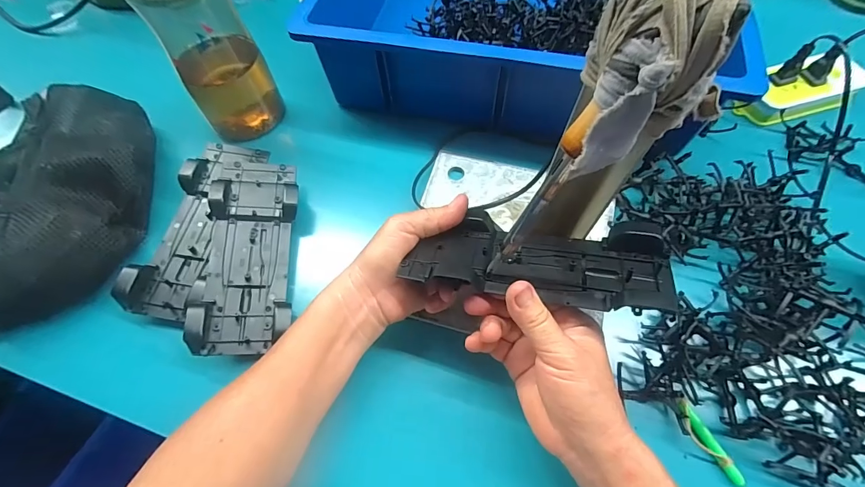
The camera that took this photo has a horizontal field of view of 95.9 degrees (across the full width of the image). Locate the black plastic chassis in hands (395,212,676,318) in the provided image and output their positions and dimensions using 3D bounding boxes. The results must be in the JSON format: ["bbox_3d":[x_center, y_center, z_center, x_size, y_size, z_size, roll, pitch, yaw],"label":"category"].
[{"bbox_3d":[0.076,0.007,0.288,0.187,0.047,0.081,4,63,8],"label":"black plastic chassis in hands"}]

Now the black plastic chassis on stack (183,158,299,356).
[{"bbox_3d":[-0.172,-0.005,0.369,0.079,0.034,0.210,-6,63,-1],"label":"black plastic chassis on stack"}]

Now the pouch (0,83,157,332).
[{"bbox_3d":[-0.358,-0.062,0.398,0.129,0.062,0.275,-9,63,-3],"label":"pouch"}]

